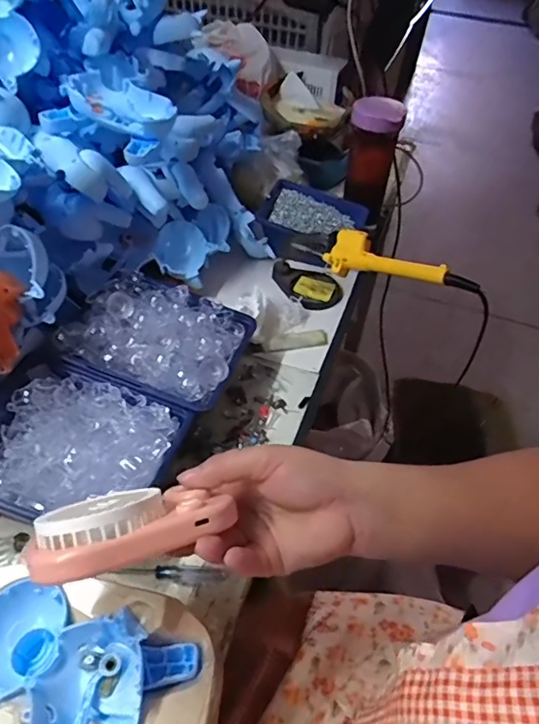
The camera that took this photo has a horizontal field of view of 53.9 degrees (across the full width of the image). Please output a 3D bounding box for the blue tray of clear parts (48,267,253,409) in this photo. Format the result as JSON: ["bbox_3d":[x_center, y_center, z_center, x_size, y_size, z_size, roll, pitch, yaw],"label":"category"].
[{"bbox_3d":[-0.105,-0.032,0.527,0.157,0.041,0.142,17,47,10],"label":"blue tray of clear parts"}]

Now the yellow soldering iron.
[{"bbox_3d":[0.114,-0.110,0.567,0.028,0.043,0.226,-34,41,-32],"label":"yellow soldering iron"}]

